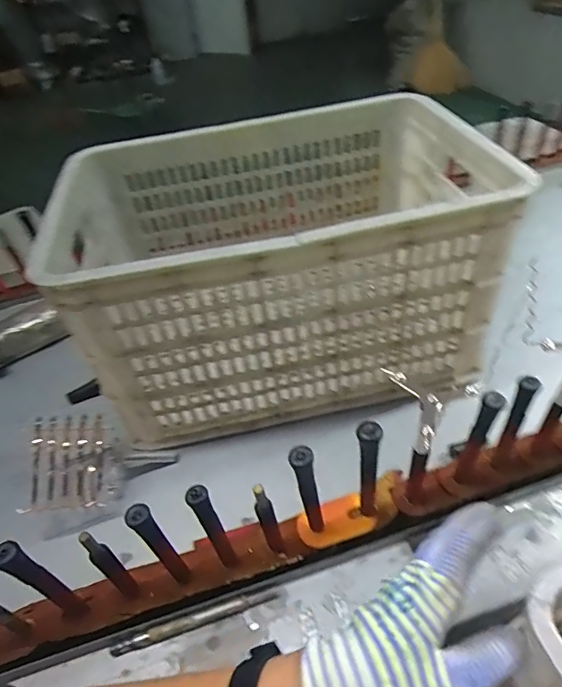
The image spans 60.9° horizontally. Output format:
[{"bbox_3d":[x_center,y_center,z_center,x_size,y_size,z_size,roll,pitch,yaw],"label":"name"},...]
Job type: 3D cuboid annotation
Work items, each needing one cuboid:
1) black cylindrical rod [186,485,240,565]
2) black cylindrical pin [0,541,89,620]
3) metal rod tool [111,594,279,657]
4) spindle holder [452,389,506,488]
[{"bbox_3d":[-0.065,0.179,0.462,0.021,0.139,0.021,-4,44,4],"label":"black cylindrical rod"},{"bbox_3d":[-0.217,0.222,0.439,0.019,0.149,0.021,17,49,23],"label":"black cylindrical pin"},{"bbox_3d":[-0.087,0.283,0.490,0.168,0.010,0.013,-15,44,-8],"label":"metal rod tool"},{"bbox_3d":[0.200,0.101,0.490,0.024,0.133,0.025,17,49,24],"label":"spindle holder"}]

